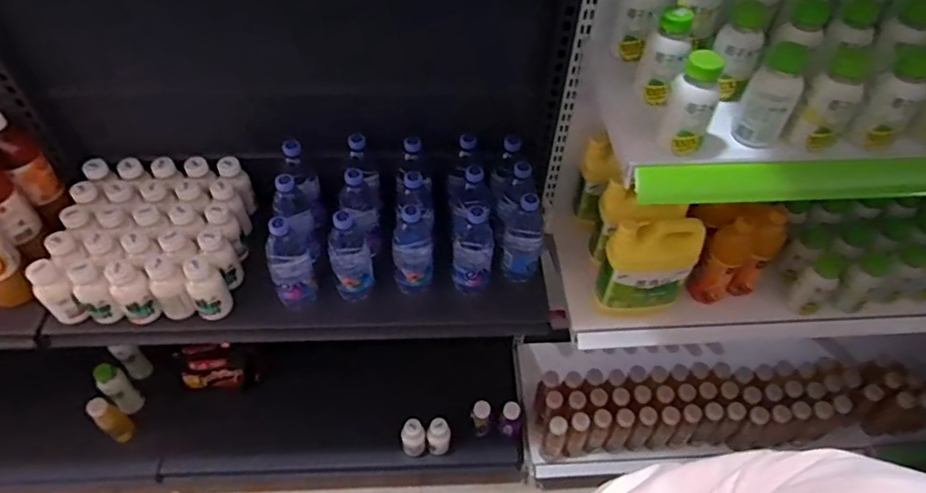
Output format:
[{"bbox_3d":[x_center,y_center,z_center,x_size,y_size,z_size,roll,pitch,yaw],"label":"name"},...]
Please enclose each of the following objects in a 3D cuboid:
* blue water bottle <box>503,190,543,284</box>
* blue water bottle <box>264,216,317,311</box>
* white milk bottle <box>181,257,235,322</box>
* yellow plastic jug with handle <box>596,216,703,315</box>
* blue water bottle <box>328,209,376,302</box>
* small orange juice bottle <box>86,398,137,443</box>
[{"bbox_3d":[0.108,-0.014,1.027,0.072,0.174,0.058,9,51,4],"label":"blue water bottle"},{"bbox_3d":[-0.292,0.030,0.978,0.070,0.187,0.065,-15,53,-15],"label":"blue water bottle"},{"bbox_3d":[-0.433,0.072,0.979,0.060,0.121,0.052,-27,57,-22],"label":"white milk bottle"},{"bbox_3d":[0.314,0.028,0.982,0.157,0.186,0.087,1,51,-2],"label":"yellow plastic jug with handle"},{"bbox_3d":[-0.193,0.025,0.999,0.069,0.195,0.059,-11,53,-12],"label":"blue water bottle"},{"bbox_3d":[-0.853,0.421,1.400,0.048,0.160,0.055,29,55,19],"label":"small orange juice bottle"}]

